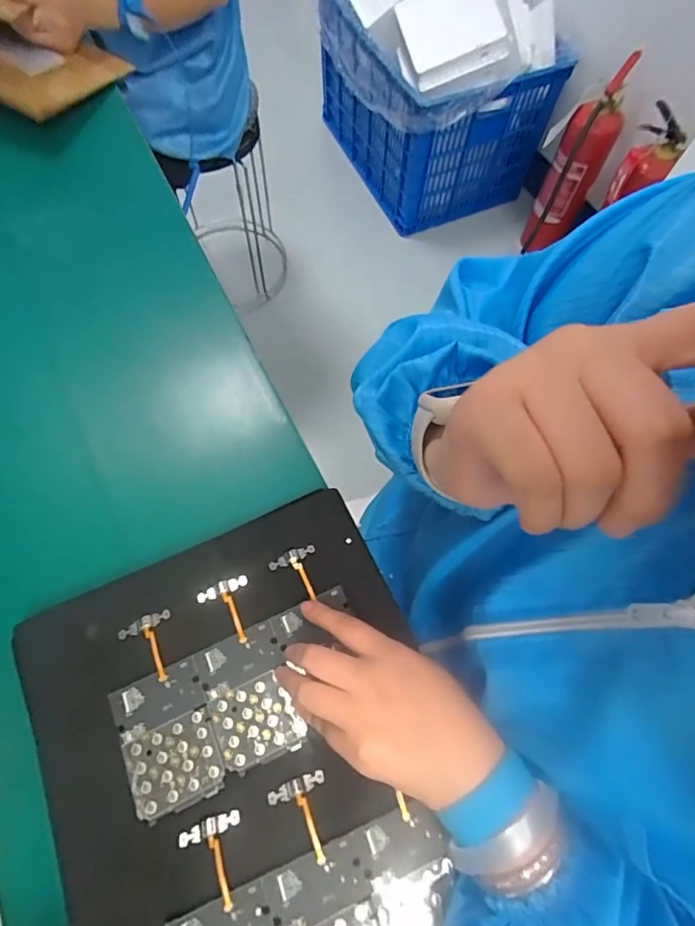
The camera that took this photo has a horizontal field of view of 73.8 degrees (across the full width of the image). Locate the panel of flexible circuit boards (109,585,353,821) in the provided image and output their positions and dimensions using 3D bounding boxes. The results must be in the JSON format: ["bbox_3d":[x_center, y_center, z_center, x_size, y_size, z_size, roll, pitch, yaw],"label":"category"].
[{"bbox_3d":[-0.065,0.155,0.308,0.161,0.012,0.079,-23,70,-10],"label":"panel of flexible circuit boards"}]

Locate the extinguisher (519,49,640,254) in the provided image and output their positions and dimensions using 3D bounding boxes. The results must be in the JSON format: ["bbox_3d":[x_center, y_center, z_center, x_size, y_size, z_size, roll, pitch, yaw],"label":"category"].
[{"bbox_3d":[0.559,-0.725,1.150,0.117,0.435,0.120,28,69,9],"label":"extinguisher"}]

